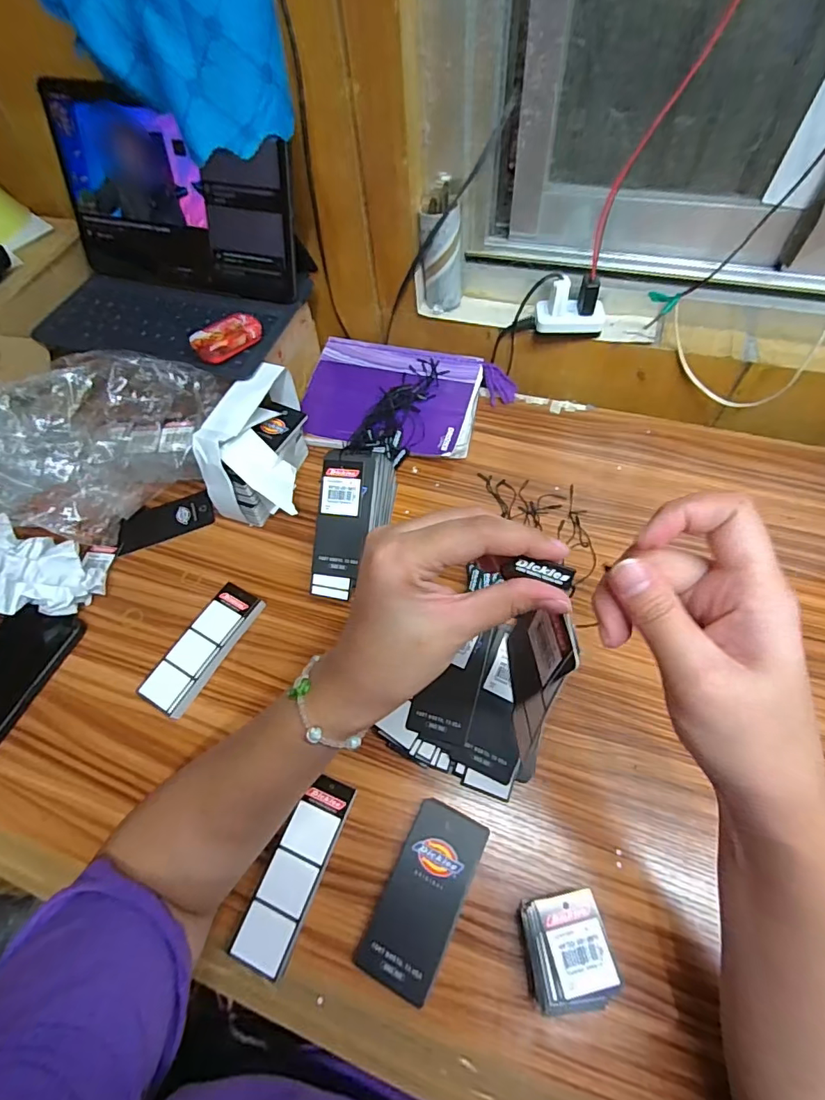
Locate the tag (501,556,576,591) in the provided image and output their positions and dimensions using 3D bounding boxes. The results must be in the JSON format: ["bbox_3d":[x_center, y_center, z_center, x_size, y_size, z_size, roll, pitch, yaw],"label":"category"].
[{"bbox_3d":[0.054,0.010,0.211,0.031,0.007,0.007,9,55,14],"label":"tag"}]

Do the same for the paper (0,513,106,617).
[{"bbox_3d":[-0.362,0.026,0.461,0.121,0.062,0.084,19,62,15],"label":"paper"}]

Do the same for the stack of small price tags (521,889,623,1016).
[{"bbox_3d":[0.097,0.253,0.309,0.051,0.024,0.056,-9,59,-2],"label":"stack of small price tags"}]

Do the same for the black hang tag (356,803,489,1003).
[{"bbox_3d":[0.008,0.237,0.337,0.052,0.005,0.110,22,62,18],"label":"black hang tag"}]

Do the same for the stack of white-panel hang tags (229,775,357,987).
[{"bbox_3d":[-0.081,0.225,0.347,0.037,0.018,0.117,17,61,14],"label":"stack of white-panel hang tags"}]

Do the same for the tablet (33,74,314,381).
[{"bbox_3d":[-0.266,-0.304,0.490,0.274,0.155,0.202,24,63,17],"label":"tablet"}]

